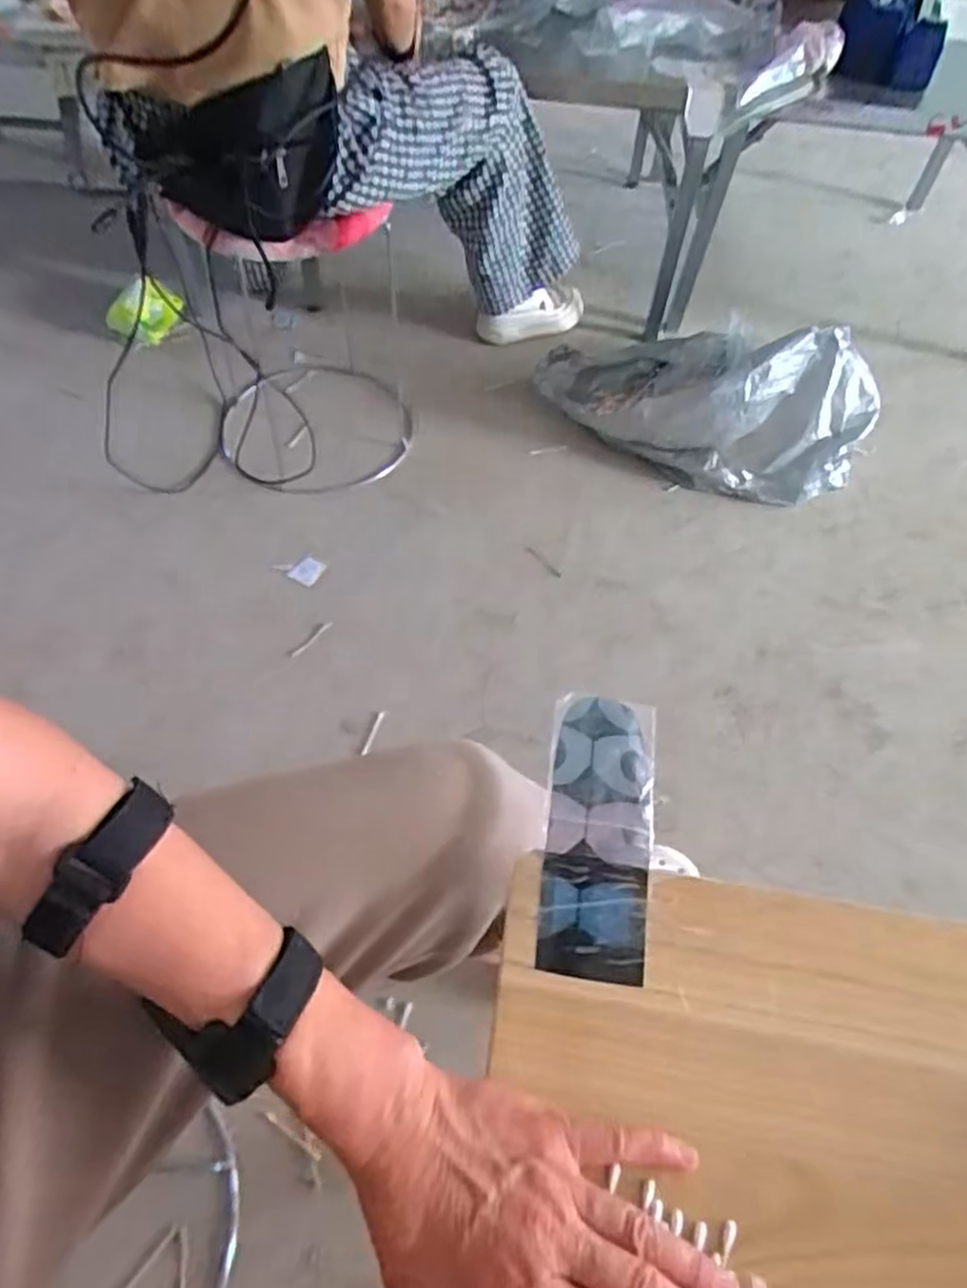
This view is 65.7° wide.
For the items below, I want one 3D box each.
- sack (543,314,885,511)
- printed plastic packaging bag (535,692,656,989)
[{"bbox_3d":[0.390,-0.463,1.362,0.599,0.235,0.279,25,57,13],"label":"sack"},{"bbox_3d":[0.071,0.110,0.459,0.064,0.010,0.174,8,54,2],"label":"printed plastic packaging bag"}]

